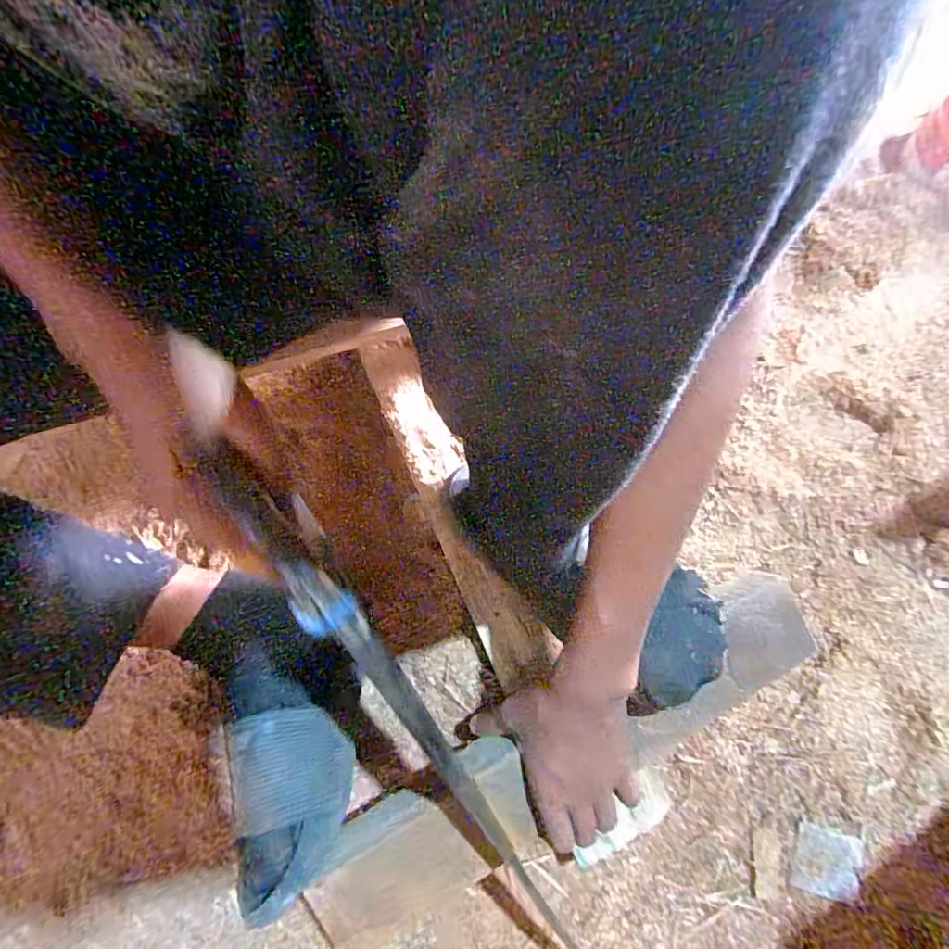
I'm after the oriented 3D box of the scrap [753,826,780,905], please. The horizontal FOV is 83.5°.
[{"bbox_3d":[0.242,0.322,0.440,0.021,0.007,0.054,4,71,2],"label":"scrap"}]

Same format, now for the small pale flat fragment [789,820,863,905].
[{"bbox_3d":[0.291,0.320,0.437,0.052,0.006,0.050,15,71,6],"label":"small pale flat fragment"}]

